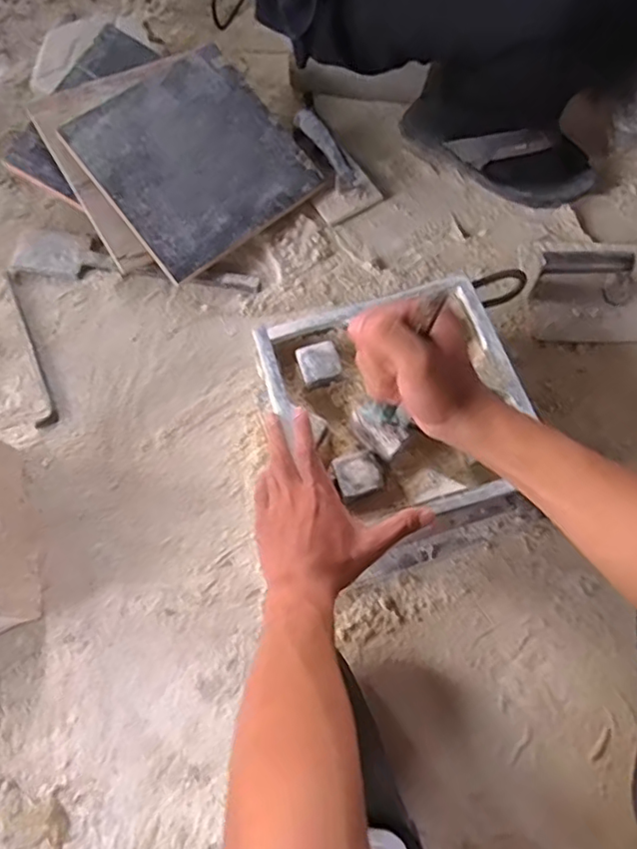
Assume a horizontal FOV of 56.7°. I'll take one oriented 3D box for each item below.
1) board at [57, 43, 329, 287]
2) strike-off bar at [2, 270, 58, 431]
[{"bbox_3d":[-0.159,-0.345,0.765,0.244,0.011,0.245,-38,90,-13],"label":"board"},{"bbox_3d":[-0.367,-0.097,0.734,0.026,0.008,0.226,-24,70,-6],"label":"strike-off bar"}]

